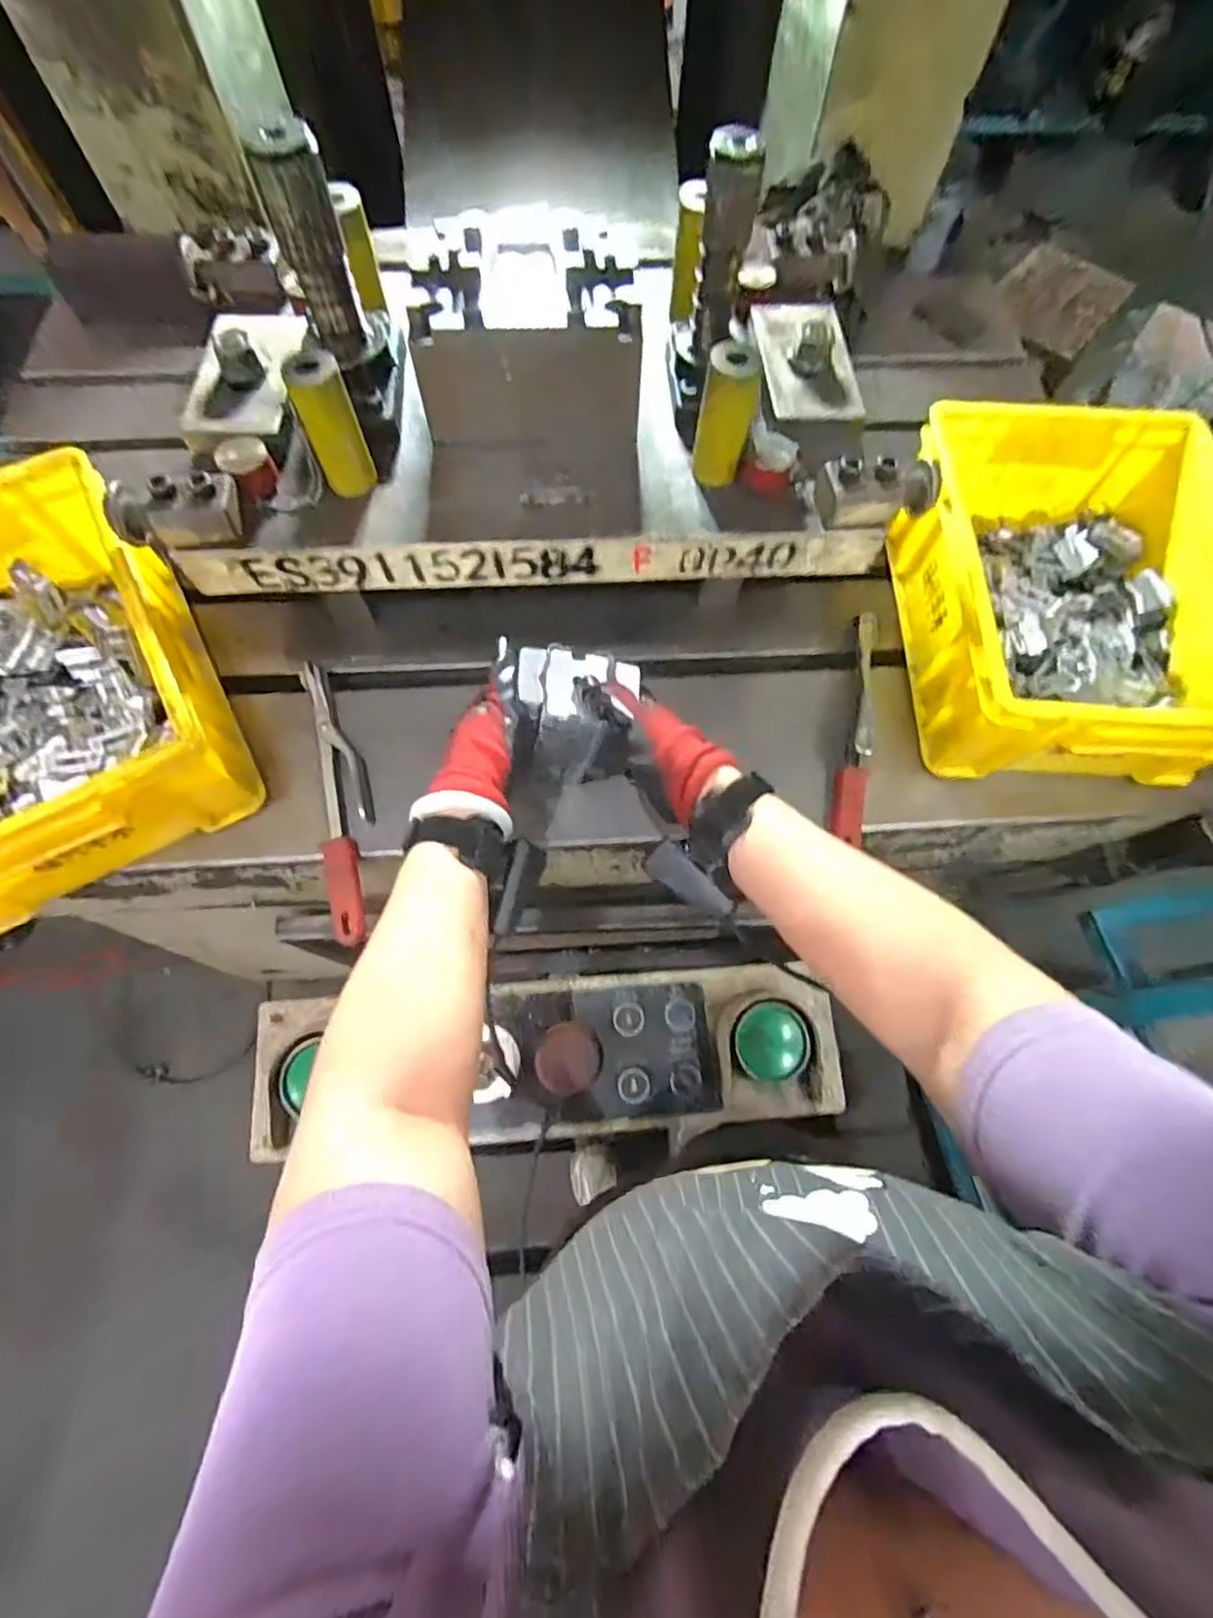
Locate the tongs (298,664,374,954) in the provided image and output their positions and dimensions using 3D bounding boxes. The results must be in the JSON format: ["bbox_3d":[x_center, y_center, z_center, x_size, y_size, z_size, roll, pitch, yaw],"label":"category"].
[{"bbox_3d":[-0.231,-0.014,0.558,0.042,0.018,0.262,-13,69,-7],"label":"tongs"}]

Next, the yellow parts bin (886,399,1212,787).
[{"bbox_3d":[0.423,-0.199,0.593,0.251,0.130,0.346,1,68,-1],"label":"yellow parts bin"}]

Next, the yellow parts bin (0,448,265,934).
[{"bbox_3d":[-0.483,-0.102,0.525,0.260,0.116,0.347,-26,71,-11],"label":"yellow parts bin"}]

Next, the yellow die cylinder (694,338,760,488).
[{"bbox_3d":[0.094,-0.308,0.500,0.039,0.095,0.030,8,68,2],"label":"yellow die cylinder"}]

